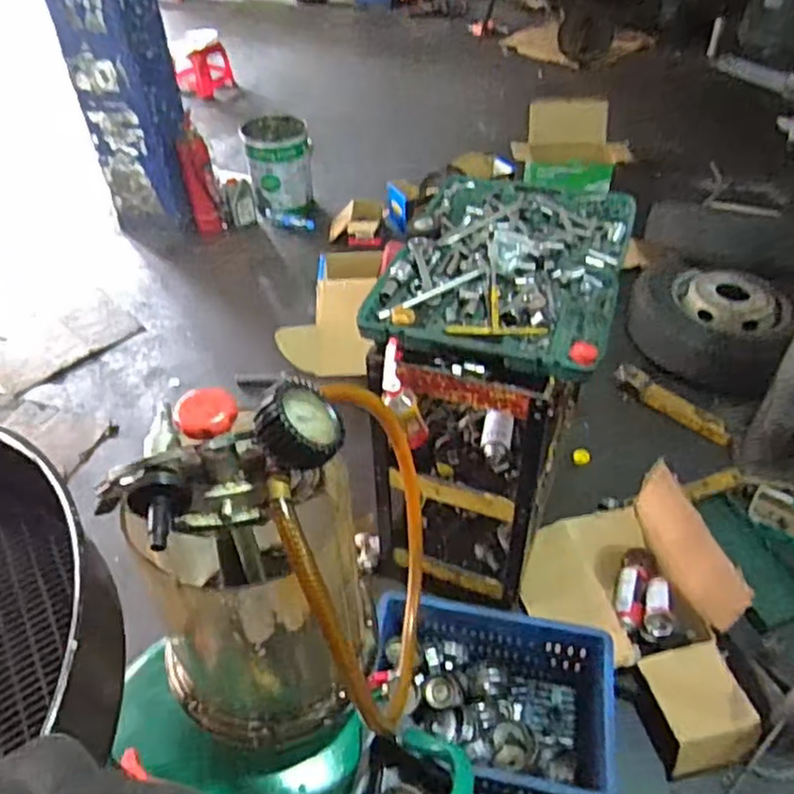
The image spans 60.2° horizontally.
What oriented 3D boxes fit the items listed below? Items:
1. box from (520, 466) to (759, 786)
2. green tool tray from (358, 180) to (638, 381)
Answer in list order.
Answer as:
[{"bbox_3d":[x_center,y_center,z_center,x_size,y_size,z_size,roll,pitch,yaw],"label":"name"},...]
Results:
[{"bbox_3d":[0.580,0.491,1.575,0.391,0.275,0.619,-16,47,-15],"label":"box"},{"bbox_3d":[0.256,-0.322,1.543,0.491,0.060,0.770,13,46,14],"label":"green tool tray"}]

